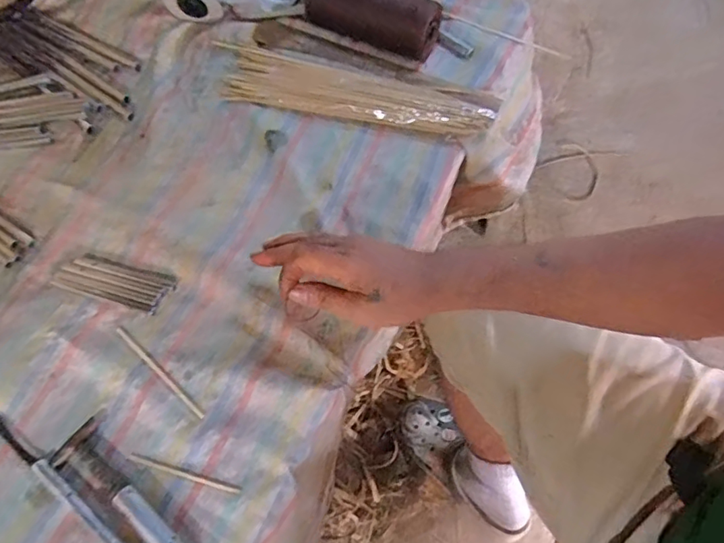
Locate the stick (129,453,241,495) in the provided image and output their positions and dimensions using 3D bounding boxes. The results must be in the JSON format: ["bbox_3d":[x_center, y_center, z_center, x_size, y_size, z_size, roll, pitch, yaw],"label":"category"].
[{"bbox_3d":[-0.148,0.169,0.435,0.098,0.004,0.006,15,67,7],"label":"stick"}]

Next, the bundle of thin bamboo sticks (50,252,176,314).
[{"bbox_3d":[-0.243,0.009,0.514,0.115,0.004,0.042,15,67,8],"label":"bundle of thin bamboo sticks"}]

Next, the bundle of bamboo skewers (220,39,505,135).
[{"bbox_3d":[-0.016,-0.210,0.586,0.315,0.030,0.074,14,67,7],"label":"bundle of bamboo skewers"}]

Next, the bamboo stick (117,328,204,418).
[{"bbox_3d":[-0.185,0.090,0.475,0.120,0.004,0.006,39,72,16],"label":"bamboo stick"}]

